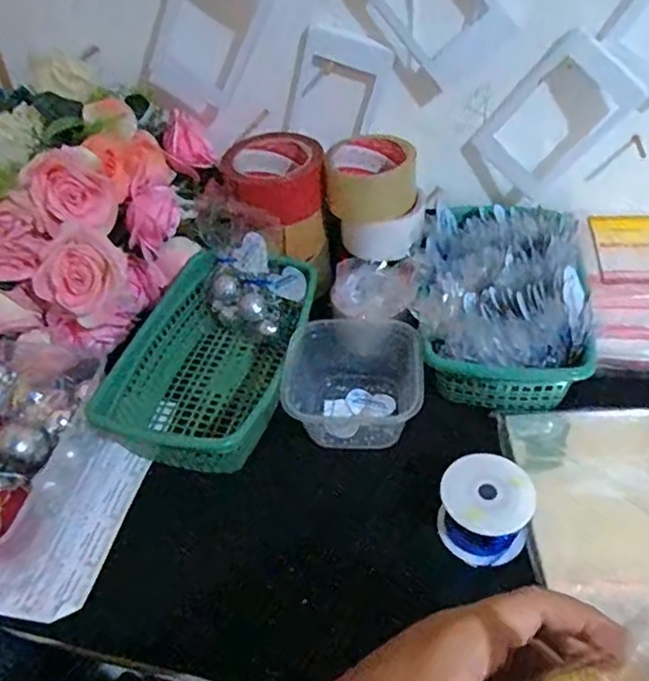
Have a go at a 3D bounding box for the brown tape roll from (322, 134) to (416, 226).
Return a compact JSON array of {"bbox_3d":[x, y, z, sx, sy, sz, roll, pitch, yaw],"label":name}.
[{"bbox_3d":[0.049,-0.173,0.659,0.090,0.063,0.075,-2,44,4],"label":"brown tape roll"}]

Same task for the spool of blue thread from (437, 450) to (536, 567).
[{"bbox_3d":[0.123,0.128,0.484,0.065,0.054,0.064,-3,43,3],"label":"spool of blue thread"}]

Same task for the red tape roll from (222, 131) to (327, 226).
[{"bbox_3d":[-0.053,-0.173,0.667,0.103,0.053,0.101,-3,43,3],"label":"red tape roll"}]

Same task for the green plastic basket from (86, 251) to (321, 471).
[{"bbox_3d":[-0.103,0.018,0.602,0.144,0.081,0.210,8,45,14],"label":"green plastic basket"}]

